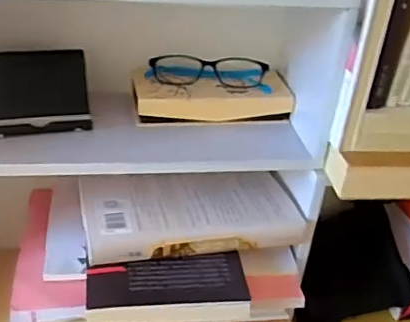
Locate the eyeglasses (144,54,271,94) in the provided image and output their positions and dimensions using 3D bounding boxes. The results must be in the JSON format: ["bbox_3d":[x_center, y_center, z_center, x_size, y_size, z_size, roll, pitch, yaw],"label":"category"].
[{"bbox_3d":[0.005,-0.098,0.626,0.131,0.030,0.038,6,31,0],"label":"eyeglasses"}]

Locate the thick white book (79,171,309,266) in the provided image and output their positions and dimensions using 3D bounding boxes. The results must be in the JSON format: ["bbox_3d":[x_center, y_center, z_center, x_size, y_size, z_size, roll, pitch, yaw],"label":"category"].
[{"bbox_3d":[-0.015,0.053,0.603,0.217,0.026,0.124,-4,32,-16],"label":"thick white book"}]

